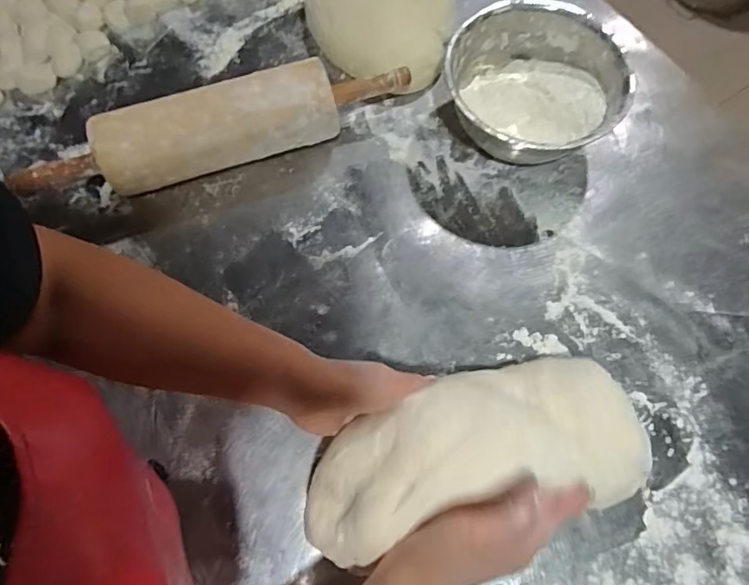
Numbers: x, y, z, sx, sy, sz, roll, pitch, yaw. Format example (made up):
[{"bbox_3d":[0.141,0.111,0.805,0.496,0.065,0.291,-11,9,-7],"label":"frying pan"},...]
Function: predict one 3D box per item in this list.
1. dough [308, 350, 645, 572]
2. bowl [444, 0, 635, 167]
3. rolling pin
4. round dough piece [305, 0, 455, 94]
[{"bbox_3d":[0.074,0.122,0.365,0.244,0.084,0.113,-12,70,-15],"label":"dough"},{"bbox_3d":[0.176,-0.222,0.567,0.177,0.096,0.179,0,70,0],"label":"bowl"},{"bbox_3d":[-0.157,-0.171,0.526,0.415,0.080,0.070,-21,71,-7],"label":"rolling pin"},{"bbox_3d":[0.004,-0.327,0.581,0.158,0.077,0.172,0,70,0],"label":"round dough piece"}]

